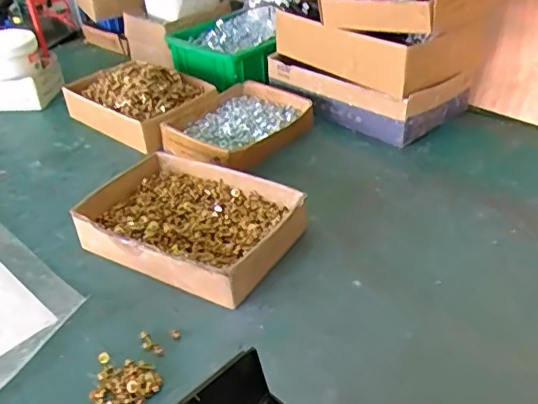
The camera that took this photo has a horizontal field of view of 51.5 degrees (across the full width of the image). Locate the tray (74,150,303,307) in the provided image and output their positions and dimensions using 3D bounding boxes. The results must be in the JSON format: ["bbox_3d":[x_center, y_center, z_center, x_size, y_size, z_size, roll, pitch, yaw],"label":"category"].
[{"bbox_3d":[-0.084,0.020,0.595,0.215,0.045,0.164,20,41,30],"label":"tray"}]

